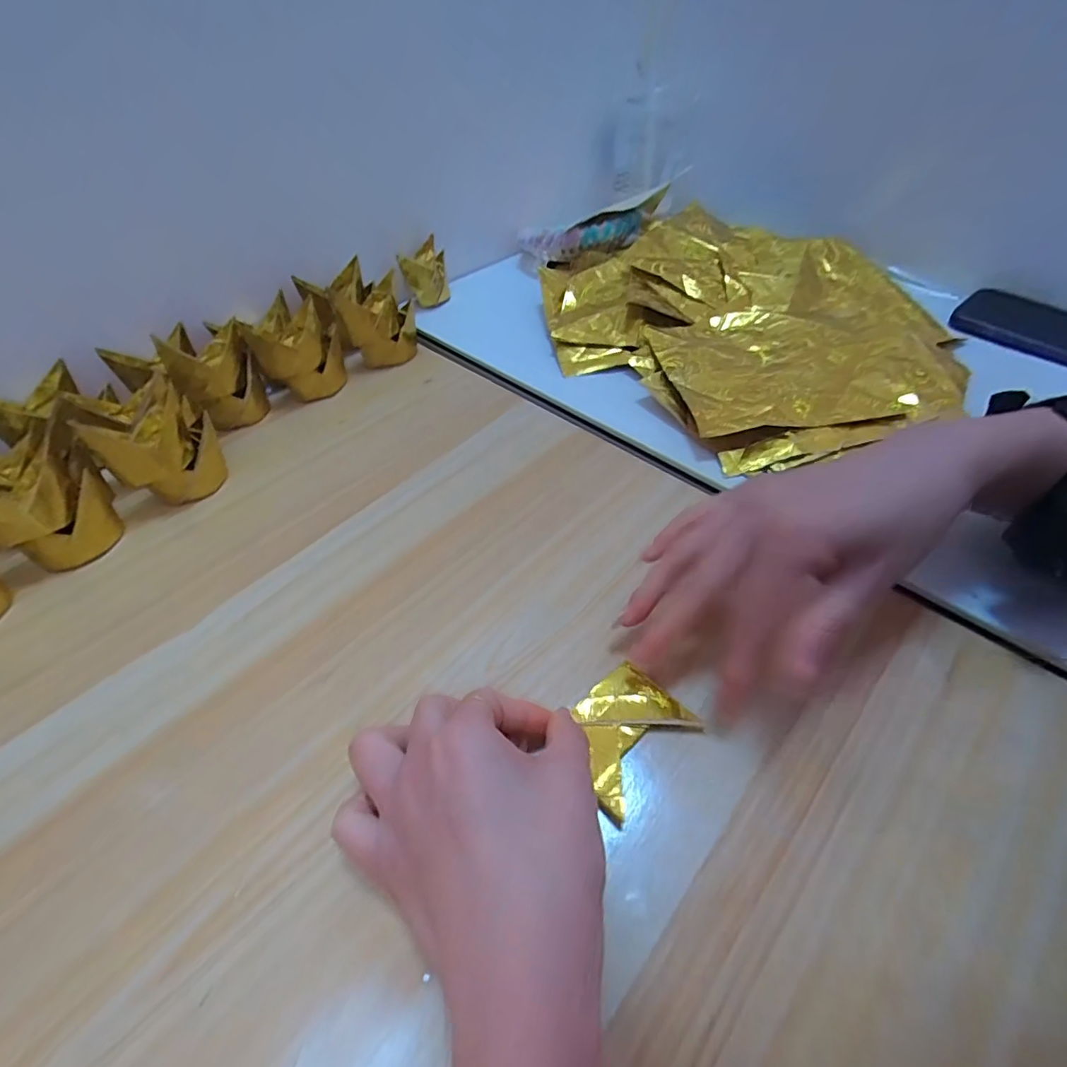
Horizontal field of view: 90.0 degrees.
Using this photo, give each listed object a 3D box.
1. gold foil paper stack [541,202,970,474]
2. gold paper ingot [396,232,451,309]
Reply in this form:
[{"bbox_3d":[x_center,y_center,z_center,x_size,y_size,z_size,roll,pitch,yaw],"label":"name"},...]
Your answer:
[{"bbox_3d":[0.177,-0.184,0.449,0.292,0.049,0.336,-28,53,-19],"label":"gold foil paper stack"},{"bbox_3d":[-0.103,-0.246,0.511,0.039,0.057,0.042,-8,49,-3],"label":"gold paper ingot"}]

